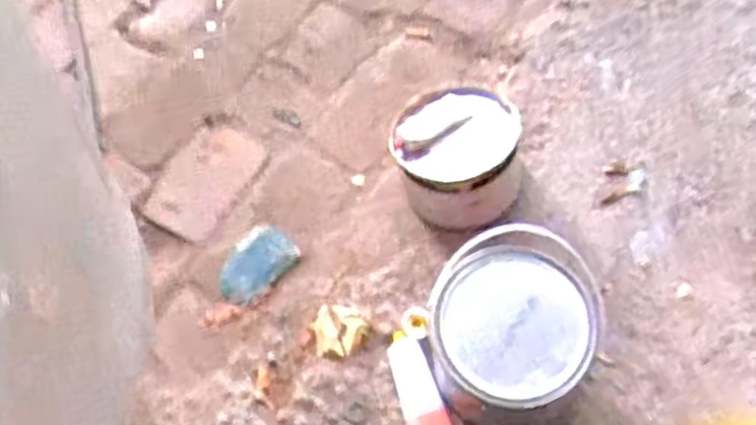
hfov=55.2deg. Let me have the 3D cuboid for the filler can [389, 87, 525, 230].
[{"bbox_3d":[0.097,-0.062,0.882,0.151,0.109,0.146,-1,66,3],"label":"filler can"}]

